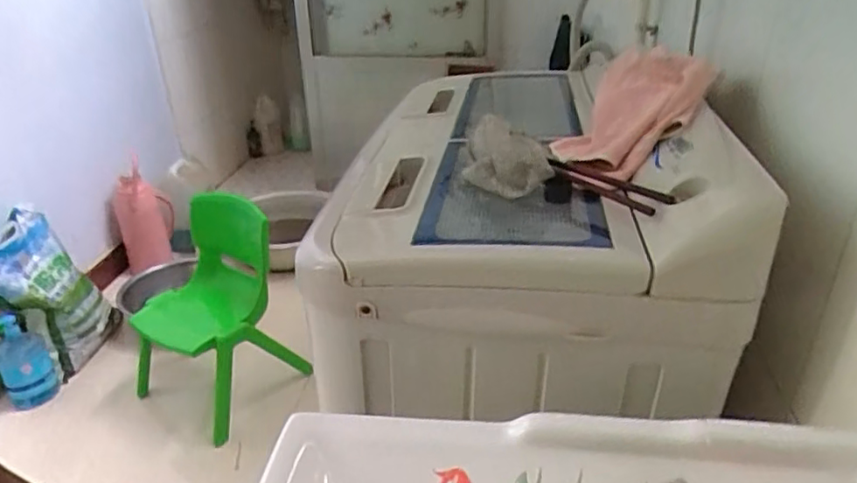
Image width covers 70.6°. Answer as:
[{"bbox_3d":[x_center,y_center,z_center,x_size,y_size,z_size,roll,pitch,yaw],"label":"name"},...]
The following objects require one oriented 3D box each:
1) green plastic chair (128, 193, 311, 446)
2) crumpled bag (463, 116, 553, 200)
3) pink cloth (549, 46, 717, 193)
[{"bbox_3d":[-0.608,0.204,1.647,0.375,0.525,0.430,13,31,26],"label":"green plastic chair"},{"bbox_3d":[0.087,-0.091,0.657,0.093,0.077,0.069,0,28,3],"label":"crumpled bag"},{"bbox_3d":[0.228,-0.152,0.710,0.161,0.111,0.199,19,34,33],"label":"pink cloth"}]

